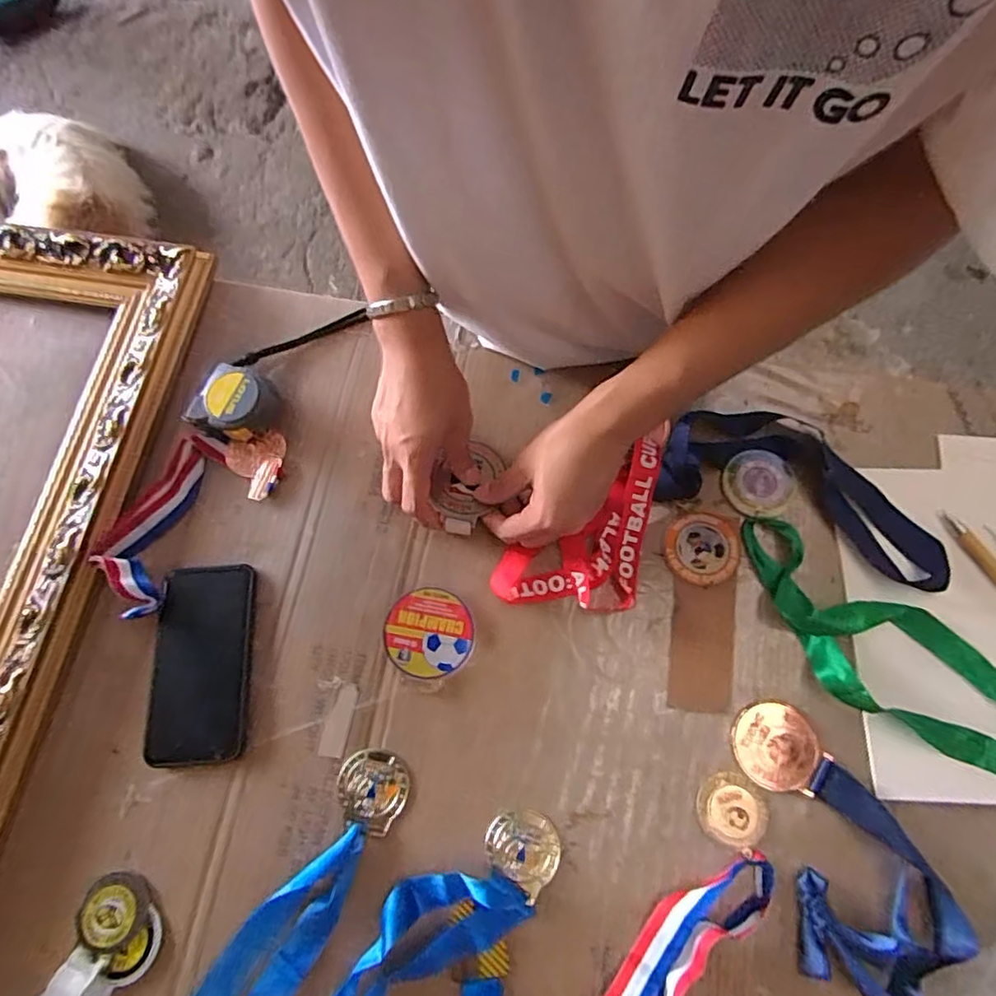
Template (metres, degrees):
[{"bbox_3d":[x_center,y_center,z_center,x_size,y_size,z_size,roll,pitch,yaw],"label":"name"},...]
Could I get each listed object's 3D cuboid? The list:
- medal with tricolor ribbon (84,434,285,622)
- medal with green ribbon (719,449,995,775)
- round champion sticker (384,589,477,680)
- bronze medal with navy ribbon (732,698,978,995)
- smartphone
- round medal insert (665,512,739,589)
[{"bbox_3d":[-0.261,0.002,0.501,0.086,0.028,0.173,38,77,12],"label":"medal with tricolor ribbon"},{"bbox_3d":[0.288,0.100,0.464,0.113,0.027,0.319,-39,76,-10],"label":"medal with green ribbon"},{"bbox_3d":[-0.056,0.109,0.481,0.070,0.006,0.068,1,72,-2],"label":"round champion sticker"},{"bbox_3d":[0.230,0.241,0.418,0.105,0.030,0.187,-25,74,-7],"label":"bronze medal with navy ribbon"},{"bbox_3d":[-0.234,0.128,0.469,0.074,0.014,0.149,-3,73,0],"label":"smartphone"},{"bbox_3d":[0.170,0.043,0.497,0.058,0.006,0.058,0,73,1],"label":"round medal insert"}]

